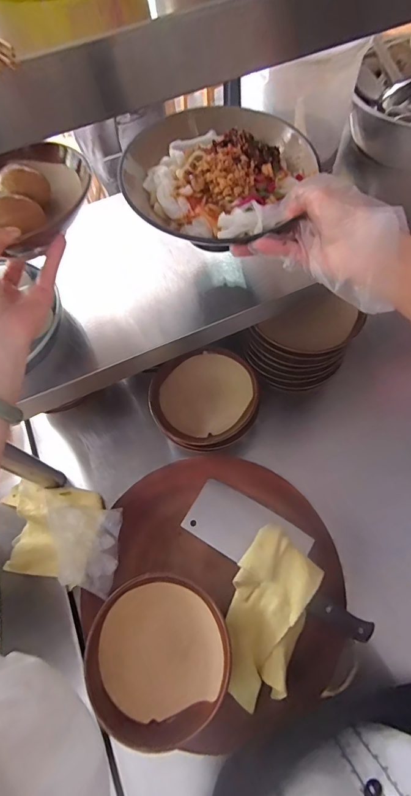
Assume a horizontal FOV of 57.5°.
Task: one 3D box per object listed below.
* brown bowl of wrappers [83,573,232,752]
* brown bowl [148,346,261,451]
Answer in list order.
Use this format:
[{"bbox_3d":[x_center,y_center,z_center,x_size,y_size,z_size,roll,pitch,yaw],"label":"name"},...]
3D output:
[{"bbox_3d":[-0.061,0.339,0.505,0.179,0.063,0.178,-1,66,2],"label":"brown bowl of wrappers"},{"bbox_3d":[0.000,0.004,0.642,0.177,0.061,0.161,-1,66,2],"label":"brown bowl"}]

